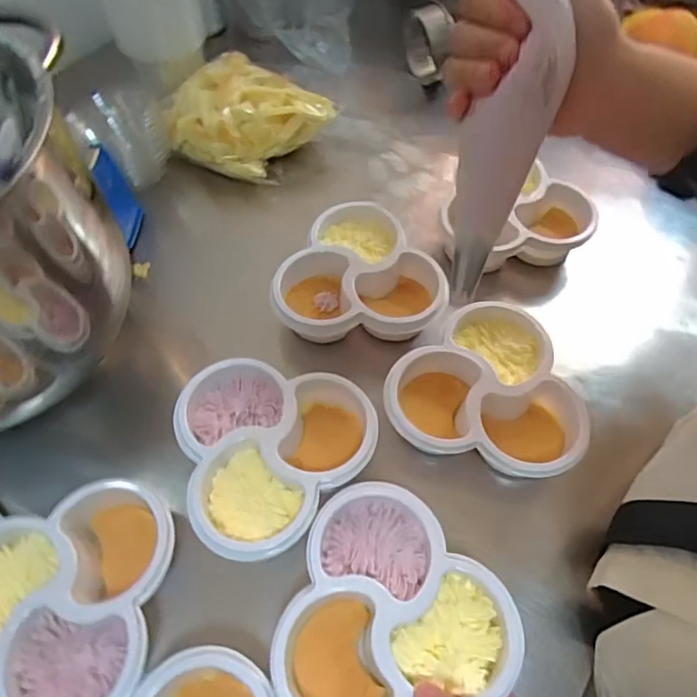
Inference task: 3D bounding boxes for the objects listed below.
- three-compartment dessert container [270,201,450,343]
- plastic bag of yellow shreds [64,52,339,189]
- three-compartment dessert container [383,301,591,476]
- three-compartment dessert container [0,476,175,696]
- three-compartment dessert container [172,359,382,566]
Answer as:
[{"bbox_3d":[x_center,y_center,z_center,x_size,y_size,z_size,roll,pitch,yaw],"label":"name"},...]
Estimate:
[{"bbox_3d":[0.012,-0.062,0.466,0.138,0.045,0.133,2,58,3],"label":"three-compartment dessert container"},{"bbox_3d":[-0.148,-0.232,0.562,0.258,0.083,0.141,-16,59,-8],"label":"plastic bag of yellow shreds"},{"bbox_3d":[0.098,0.034,0.413,0.137,0.043,0.144,-8,59,-3],"label":"three-compartment dessert container"},{"bbox_3d":[-0.187,0.157,0.336,0.138,0.034,0.140,3,59,3],"label":"three-compartment dessert container"},{"bbox_3d":[-0.056,0.082,0.383,0.137,0.054,0.131,8,59,6],"label":"three-compartment dessert container"}]

